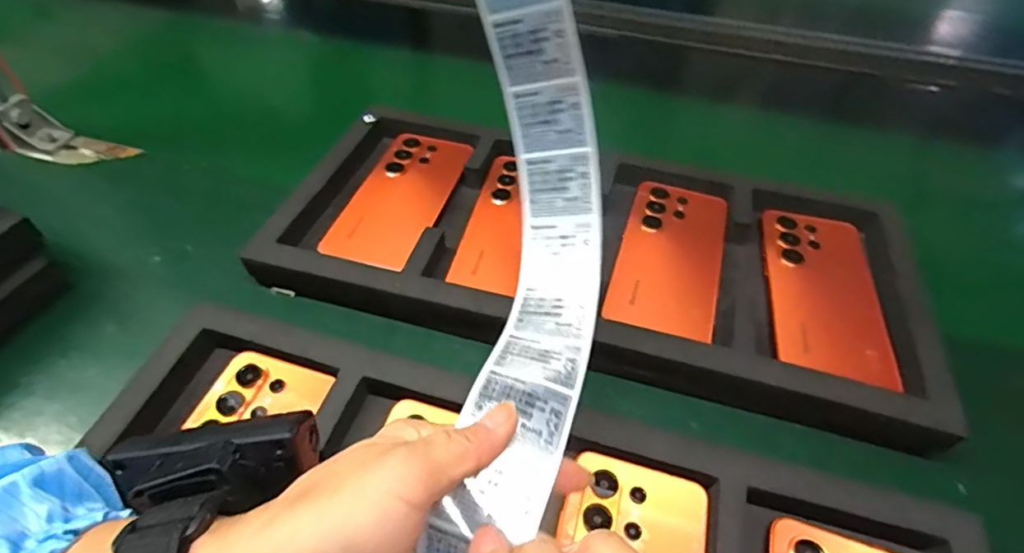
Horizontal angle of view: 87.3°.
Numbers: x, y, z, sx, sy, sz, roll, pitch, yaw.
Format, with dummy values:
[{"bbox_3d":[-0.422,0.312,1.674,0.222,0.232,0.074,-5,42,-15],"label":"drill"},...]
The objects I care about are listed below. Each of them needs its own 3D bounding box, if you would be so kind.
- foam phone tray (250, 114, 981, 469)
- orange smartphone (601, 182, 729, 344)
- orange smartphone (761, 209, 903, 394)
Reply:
[{"bbox_3d":[0.063,-0.024,0.432,0.487,0.038,0.239,14,50,10],"label":"foam phone tray"},{"bbox_3d":[0.125,-0.018,0.424,0.076,0.006,0.167,16,51,12],"label":"orange smartphone"},{"bbox_3d":[0.233,0.009,0.402,0.077,0.011,0.166,11,50,8],"label":"orange smartphone"}]

